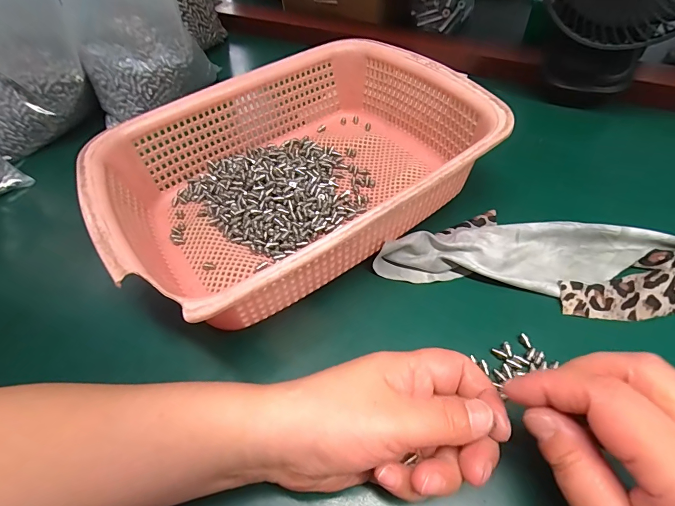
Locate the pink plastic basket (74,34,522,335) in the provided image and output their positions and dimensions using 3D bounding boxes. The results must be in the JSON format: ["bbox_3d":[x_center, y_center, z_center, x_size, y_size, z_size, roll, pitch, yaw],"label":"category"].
[{"bbox_3d":[-0.034,-0.071,0.309,0.285,0.070,0.213,-32,58,-18],"label":"pink plastic basket"}]

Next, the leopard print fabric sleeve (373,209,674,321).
[{"bbox_3d":[0.157,0.003,0.277,0.240,0.019,0.073,11,55,13],"label":"leopard print fabric sleeve"}]

